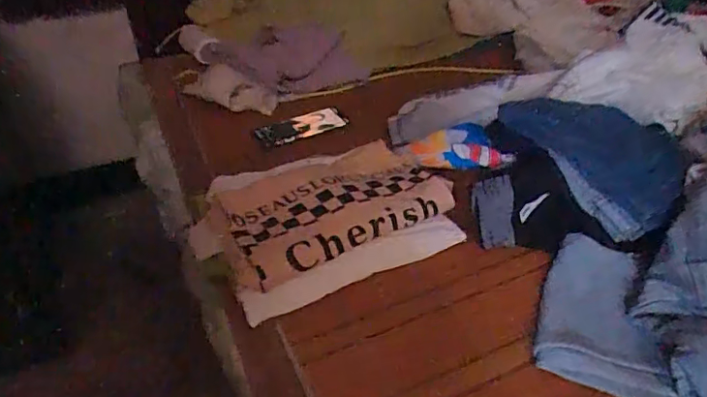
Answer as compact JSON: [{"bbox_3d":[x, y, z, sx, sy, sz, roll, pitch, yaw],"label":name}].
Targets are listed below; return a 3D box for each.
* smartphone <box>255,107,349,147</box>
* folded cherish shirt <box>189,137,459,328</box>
[{"bbox_3d":[-0.087,-0.127,0.927,0.158,0.016,0.070,-18,39,-21],"label":"smartphone"},{"bbox_3d":[-0.034,0.015,0.686,0.301,0.066,0.225,-20,38,-19],"label":"folded cherish shirt"}]

